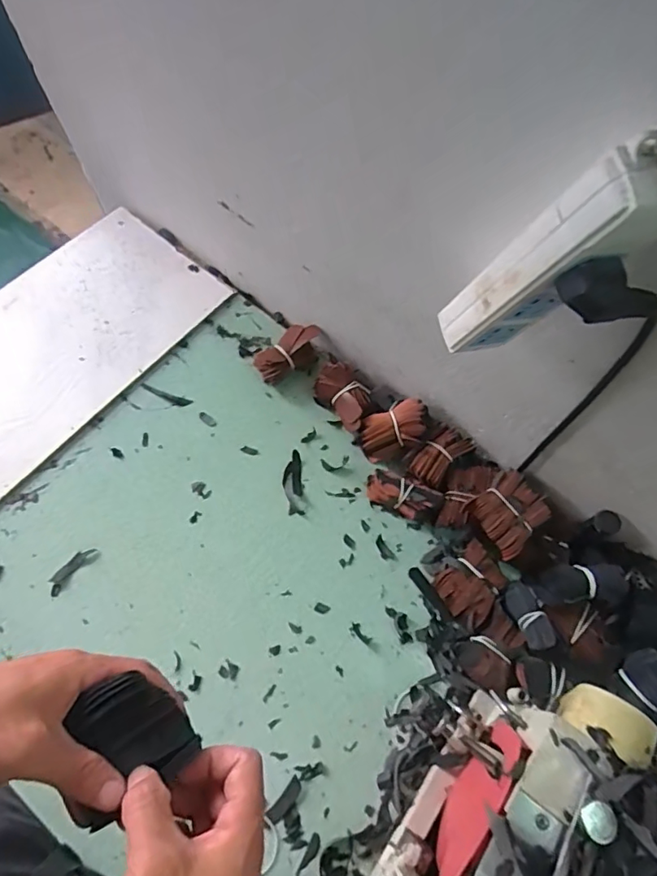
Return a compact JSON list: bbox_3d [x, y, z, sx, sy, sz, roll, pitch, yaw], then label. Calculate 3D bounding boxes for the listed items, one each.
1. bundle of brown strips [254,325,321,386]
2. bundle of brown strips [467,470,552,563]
[{"bbox_3d":[-0.051,-0.109,0.649,0.089,0.030,0.054,-31,71,-13],"label":"bundle of brown strips"},{"bbox_3d":[0.196,0.082,0.560,0.070,0.027,0.067,-33,72,-14],"label":"bundle of brown strips"}]

